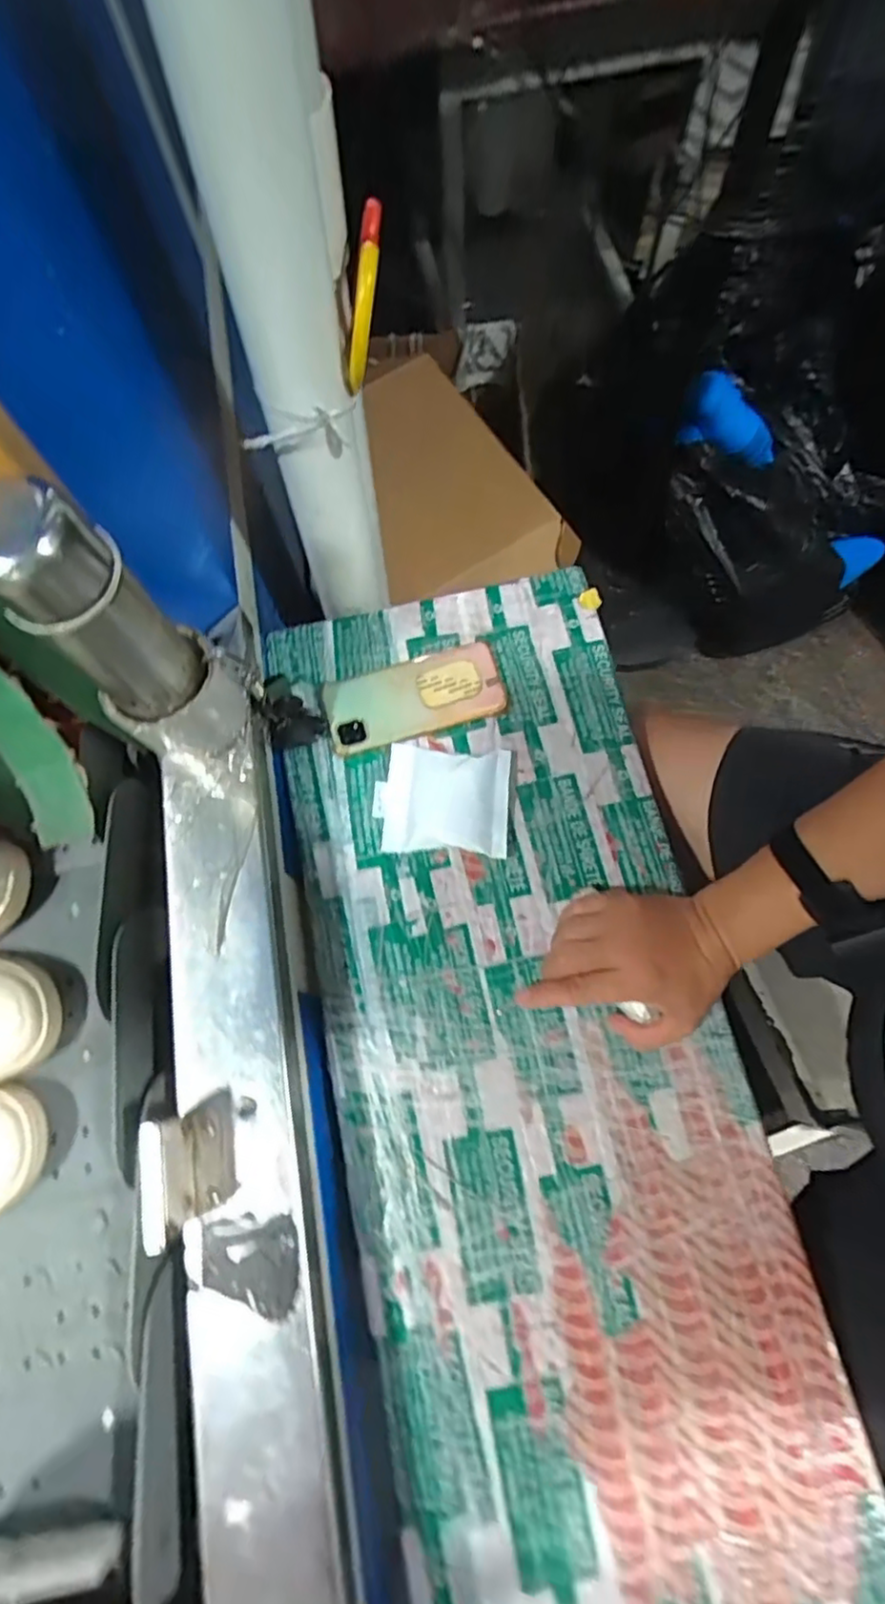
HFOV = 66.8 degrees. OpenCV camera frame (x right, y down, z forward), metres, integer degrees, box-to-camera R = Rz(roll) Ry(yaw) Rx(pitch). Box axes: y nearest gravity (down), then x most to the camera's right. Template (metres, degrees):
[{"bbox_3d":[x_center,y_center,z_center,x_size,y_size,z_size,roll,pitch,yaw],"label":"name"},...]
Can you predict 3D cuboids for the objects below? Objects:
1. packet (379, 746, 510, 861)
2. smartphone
[{"bbox_3d":[0.004,-0.003,0.590,0.107,0.013,0.094,4,73,2],"label":"packet"},{"bbox_3d":[-0.027,-0.099,0.623,0.163,0.014,0.073,-15,73,-3],"label":"smartphone"}]

